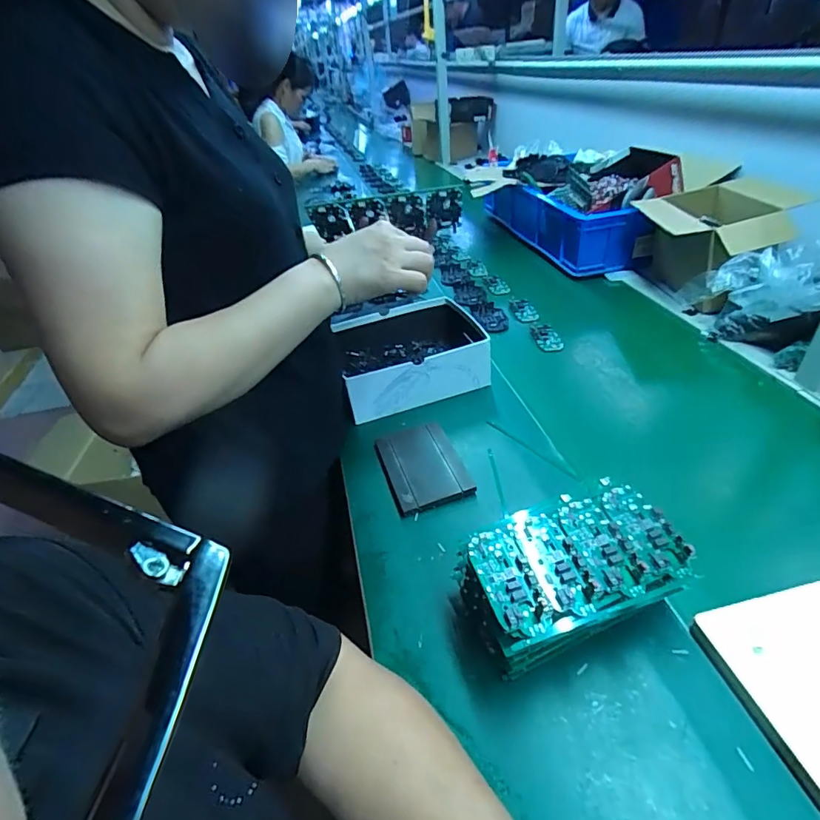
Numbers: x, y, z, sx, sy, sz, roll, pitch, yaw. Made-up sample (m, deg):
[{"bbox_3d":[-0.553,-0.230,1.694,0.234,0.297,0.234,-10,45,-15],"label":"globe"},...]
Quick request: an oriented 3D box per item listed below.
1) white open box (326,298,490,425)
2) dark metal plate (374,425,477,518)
[{"bbox_3d":[-0.001,-0.090,0.808,0.231,0.092,0.198,-13,38,-7],"label":"white open box"},{"bbox_3d":[0.015,0.074,0.656,0.103,0.015,0.153,-14,38,-10],"label":"dark metal plate"}]

